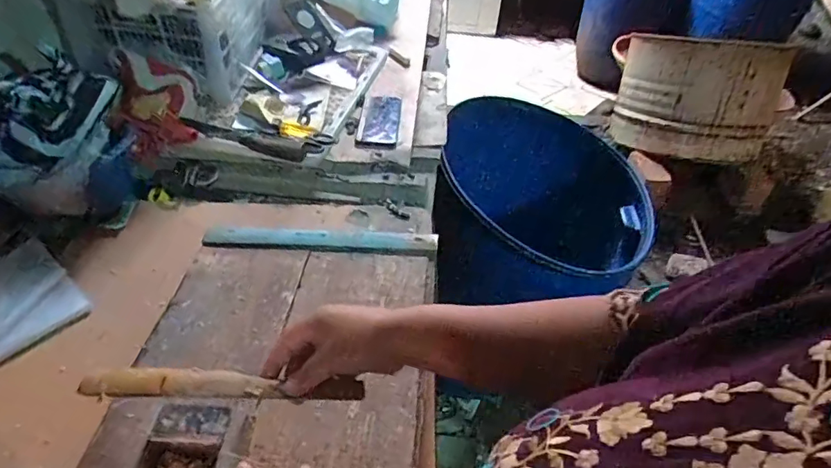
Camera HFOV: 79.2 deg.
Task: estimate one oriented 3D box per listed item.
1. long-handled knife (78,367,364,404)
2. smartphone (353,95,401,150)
[{"bbox_3d":[-0.154,0.122,0.409,0.220,0.013,0.026,4,44,-4],"label":"long-handled knife"},{"bbox_3d":[-0.070,-0.217,0.964,0.078,0.013,0.180,4,44,0],"label":"smartphone"}]

